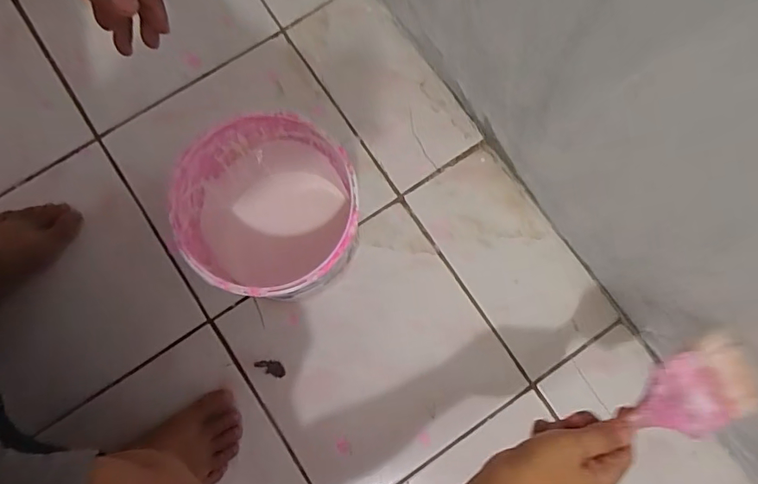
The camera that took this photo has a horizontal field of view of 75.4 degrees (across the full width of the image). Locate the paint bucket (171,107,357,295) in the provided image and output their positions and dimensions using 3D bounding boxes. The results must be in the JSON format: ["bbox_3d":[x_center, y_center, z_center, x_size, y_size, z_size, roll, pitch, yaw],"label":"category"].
[{"bbox_3d":[-0.120,-0.030,0.568,0.185,0.191,0.197,-31,82,-6],"label":"paint bucket"}]

